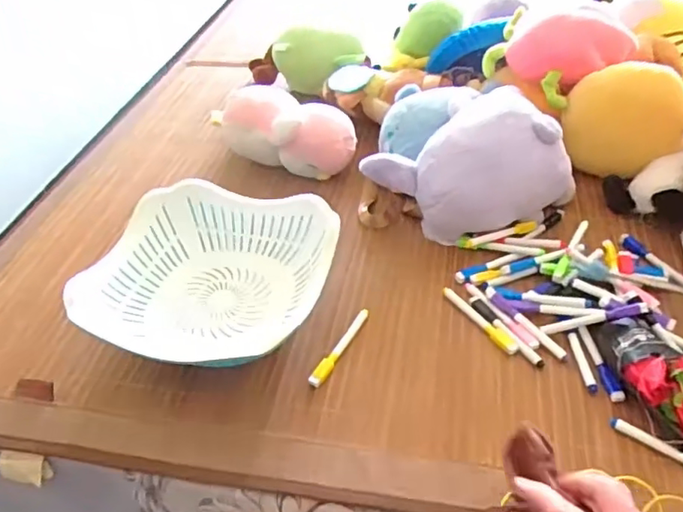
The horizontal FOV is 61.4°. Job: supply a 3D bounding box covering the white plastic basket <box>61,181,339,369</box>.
[{"bbox_3d":[-0.143,0.031,0.676,0.260,0.090,0.248,6,45,13],"label":"white plastic basket"}]

